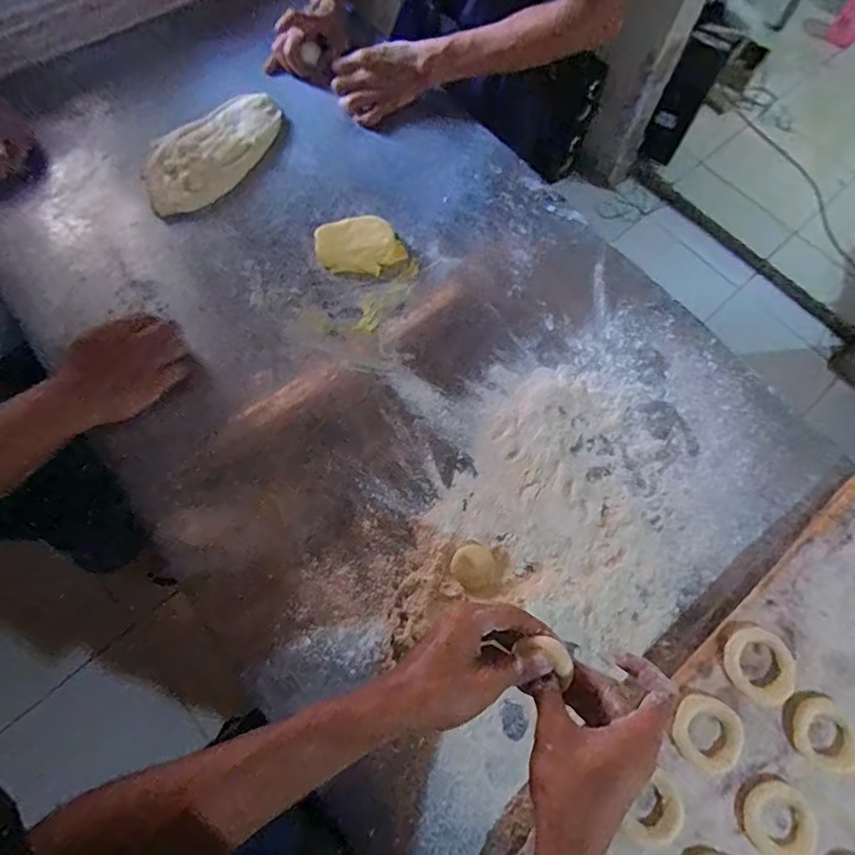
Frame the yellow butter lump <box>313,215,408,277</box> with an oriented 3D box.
[{"bbox_3d":[-0.081,-0.216,0.651,0.099,0.023,0.070,-11,70,-7],"label":"yellow butter lump"}]

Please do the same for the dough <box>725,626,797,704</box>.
[{"bbox_3d":[0.300,0.215,0.495,0.060,0.014,0.061,0,67,-1],"label":"dough"}]

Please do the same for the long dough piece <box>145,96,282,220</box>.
[{"bbox_3d":[-0.277,-0.363,0.703,0.108,0.020,0.210,30,70,9],"label":"long dough piece"}]

